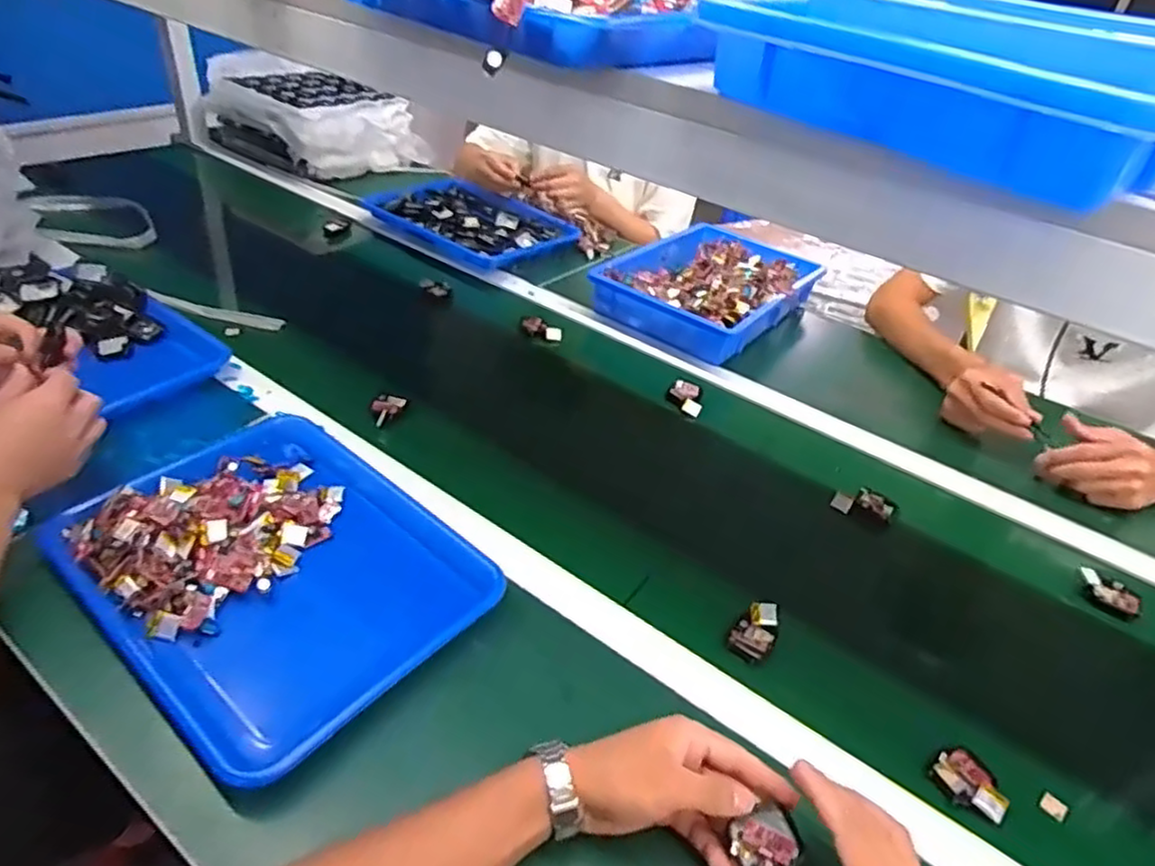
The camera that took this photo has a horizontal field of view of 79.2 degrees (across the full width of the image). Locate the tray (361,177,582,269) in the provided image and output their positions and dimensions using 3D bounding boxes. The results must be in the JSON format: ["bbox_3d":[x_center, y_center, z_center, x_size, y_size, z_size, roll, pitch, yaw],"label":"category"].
[{"bbox_3d":[-0.176,-0.356,1.168,0.299,0.036,0.223,34,45,31],"label":"tray"}]

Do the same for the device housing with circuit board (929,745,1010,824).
[{"bbox_3d":[0.297,0.260,0.524,0.046,0.016,0.050,-27,49,-36],"label":"device housing with circuit board"}]

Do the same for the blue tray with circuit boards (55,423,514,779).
[{"bbox_3d":[-0.252,0.115,0.605,0.326,0.053,0.260,32,44,29],"label":"blue tray with circuit boards"}]

